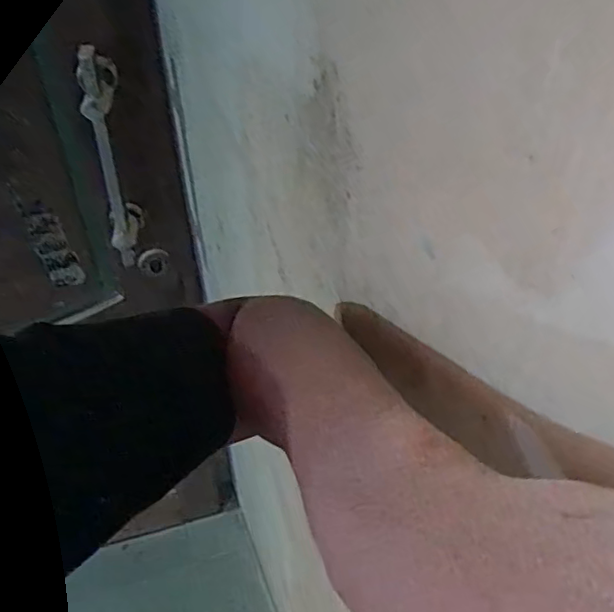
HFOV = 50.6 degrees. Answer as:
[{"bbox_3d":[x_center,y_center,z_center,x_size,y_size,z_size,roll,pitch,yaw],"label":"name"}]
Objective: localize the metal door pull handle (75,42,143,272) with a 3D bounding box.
[{"bbox_3d":[-0.258,-0.192,0.870,0.032,0.306,0.060,14,47,13],"label":"metal door pull handle"}]

